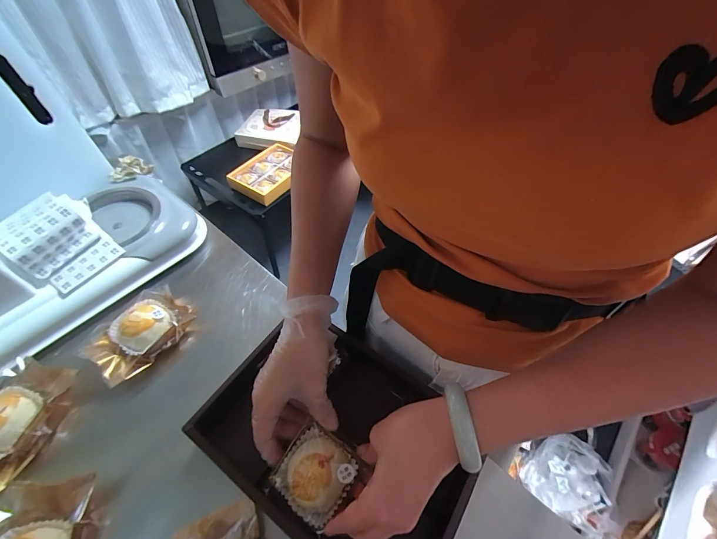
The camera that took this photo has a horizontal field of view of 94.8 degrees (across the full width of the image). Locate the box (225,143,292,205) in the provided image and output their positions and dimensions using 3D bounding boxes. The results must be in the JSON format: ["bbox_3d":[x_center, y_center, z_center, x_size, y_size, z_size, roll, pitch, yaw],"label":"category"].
[{"bbox_3d":[-0.327,-0.366,1.230,0.211,0.038,0.288,28,57,18],"label":"box"}]

